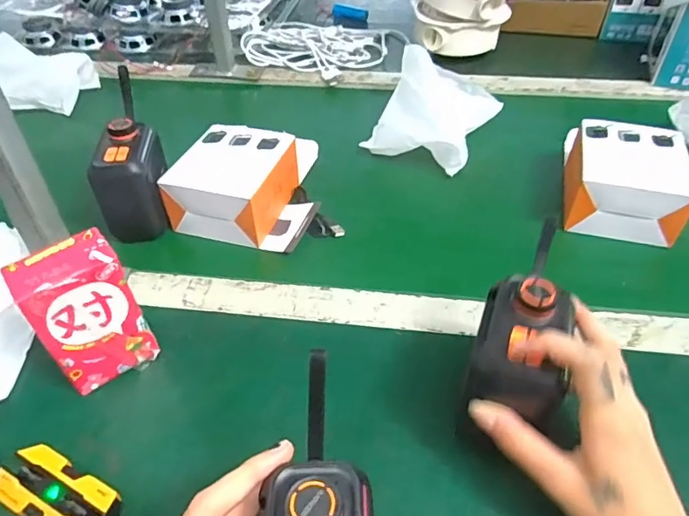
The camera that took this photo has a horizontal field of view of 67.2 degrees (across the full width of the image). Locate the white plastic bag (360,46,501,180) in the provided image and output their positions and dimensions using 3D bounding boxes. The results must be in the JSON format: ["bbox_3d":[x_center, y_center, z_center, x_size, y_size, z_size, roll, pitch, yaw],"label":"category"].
[{"bbox_3d":[0.110,-0.189,0.625,0.128,0.065,0.173,20,49,21],"label":"white plastic bag"}]

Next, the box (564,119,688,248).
[{"bbox_3d":[0.273,-0.079,0.517,0.109,0.064,0.109,9,45,11],"label":"box"}]

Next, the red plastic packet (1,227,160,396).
[{"bbox_3d":[-0.185,0.043,0.370,0.069,0.111,0.041,-30,51,-26],"label":"red plastic packet"}]

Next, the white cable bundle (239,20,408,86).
[{"bbox_3d":[-0.038,-0.342,0.826,0.207,0.027,0.196,17,47,19],"label":"white cable bundle"}]

